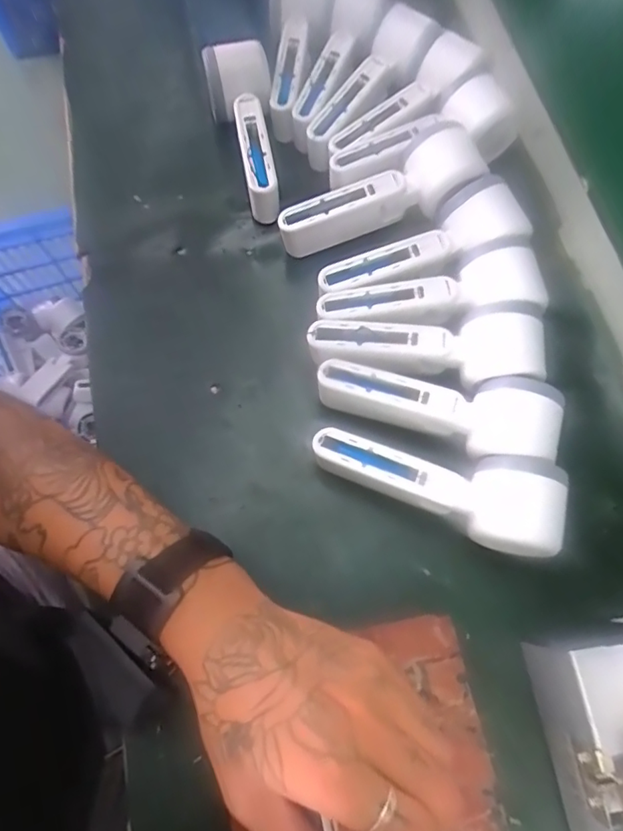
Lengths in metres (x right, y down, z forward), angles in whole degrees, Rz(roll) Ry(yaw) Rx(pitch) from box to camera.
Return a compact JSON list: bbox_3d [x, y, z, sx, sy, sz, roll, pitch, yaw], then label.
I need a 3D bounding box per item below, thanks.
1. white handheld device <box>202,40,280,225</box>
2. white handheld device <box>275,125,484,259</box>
[{"bbox_3d":[-0.051,-0.235,0.448,0.053,0.067,0.144,-12,71,-3],"label":"white handheld device"},{"bbox_3d":[0.053,-0.170,0.419,0.158,0.042,0.052,-23,71,8],"label":"white handheld device"}]

